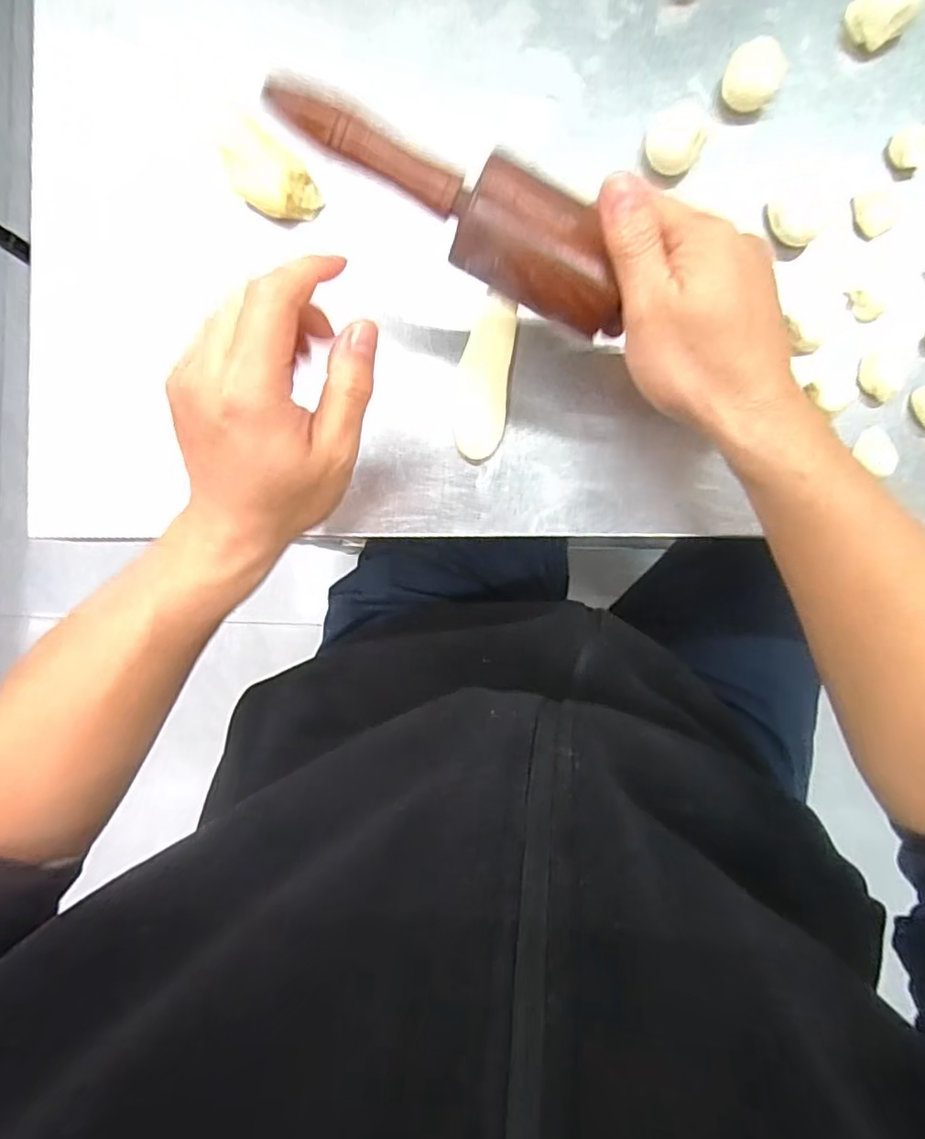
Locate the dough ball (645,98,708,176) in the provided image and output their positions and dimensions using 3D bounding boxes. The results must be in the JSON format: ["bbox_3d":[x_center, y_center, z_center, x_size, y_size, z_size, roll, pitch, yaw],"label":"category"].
[{"bbox_3d":[0.136,-0.274,0.391,0.034,0.028,0.033,0,89,4],"label":"dough ball"}]

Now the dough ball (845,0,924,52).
[{"bbox_3d":[0.263,-0.351,0.382,0.036,0.028,0.032,36,91,4],"label":"dough ball"}]

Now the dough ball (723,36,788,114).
[{"bbox_3d":[0.185,-0.313,0.389,0.034,0.023,0.034,0,89,4],"label":"dough ball"}]

